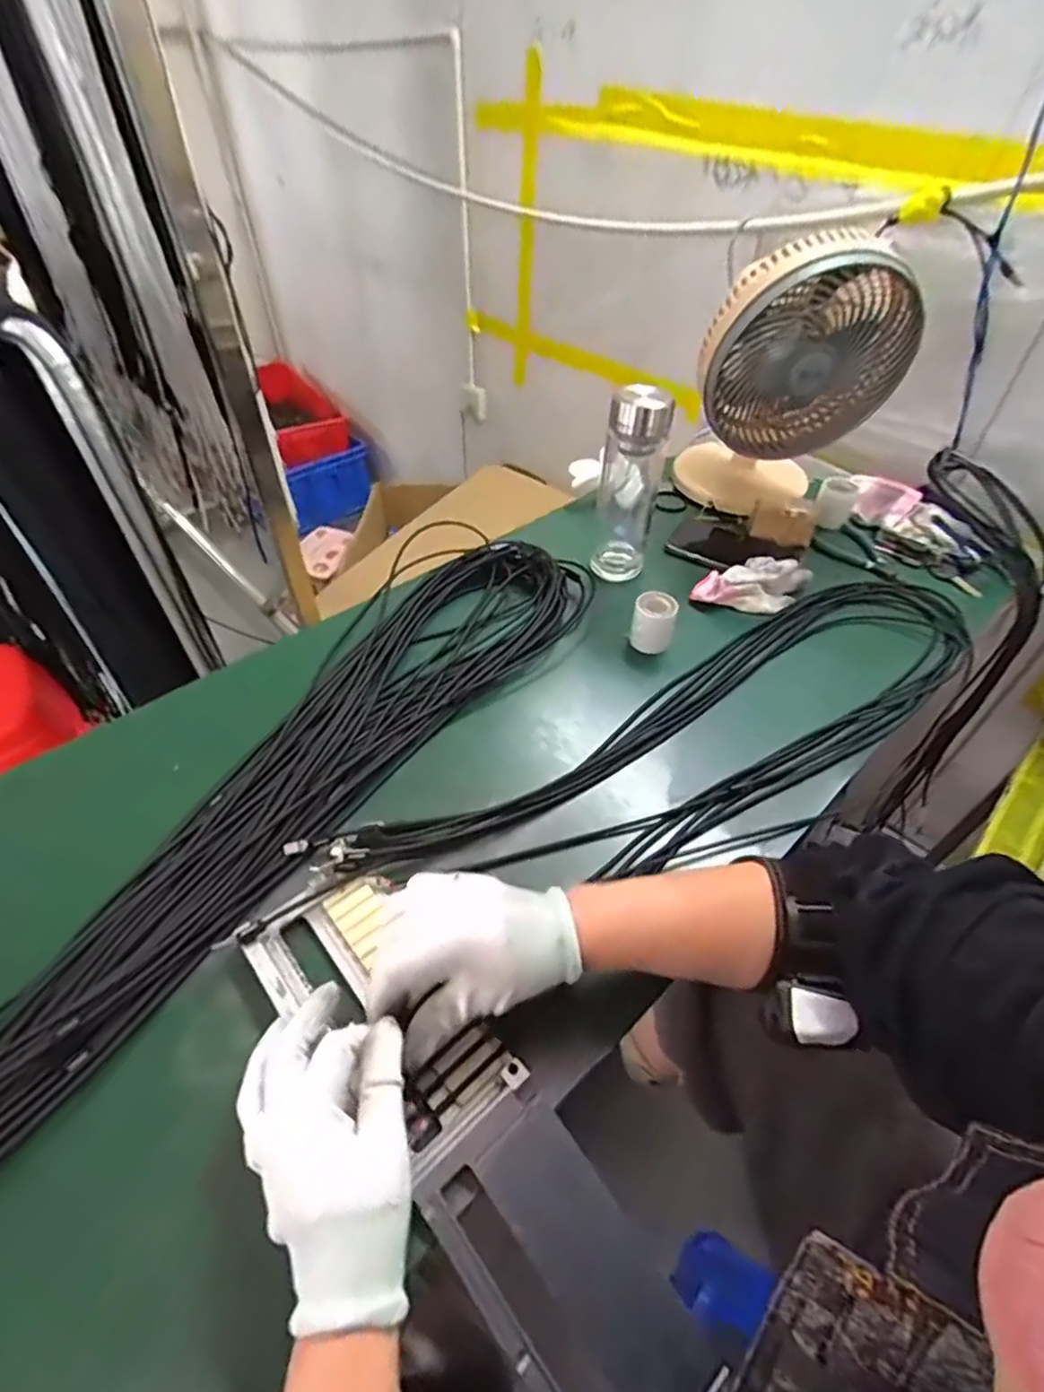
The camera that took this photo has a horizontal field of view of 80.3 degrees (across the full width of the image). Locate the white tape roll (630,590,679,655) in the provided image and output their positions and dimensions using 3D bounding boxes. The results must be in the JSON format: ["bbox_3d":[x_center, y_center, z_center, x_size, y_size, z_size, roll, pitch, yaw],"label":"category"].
[{"bbox_3d":[0.143,-0.080,0.675,0.043,0.055,0.043,1,46,-1],"label":"white tape roll"}]

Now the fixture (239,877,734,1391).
[{"bbox_3d":[-0.036,0.266,0.381,0.098,0.046,0.383,-35,65,-30],"label":"fixture"}]

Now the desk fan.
[{"bbox_3d":[0.334,-0.382,0.772,0.228,0.307,0.150,8,47,7],"label":"desk fan"}]

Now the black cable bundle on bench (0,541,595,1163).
[{"bbox_3d":[-0.181,0.067,0.539,0.151,0.037,0.749,26,51,22],"label":"black cable bundle on bench"}]

